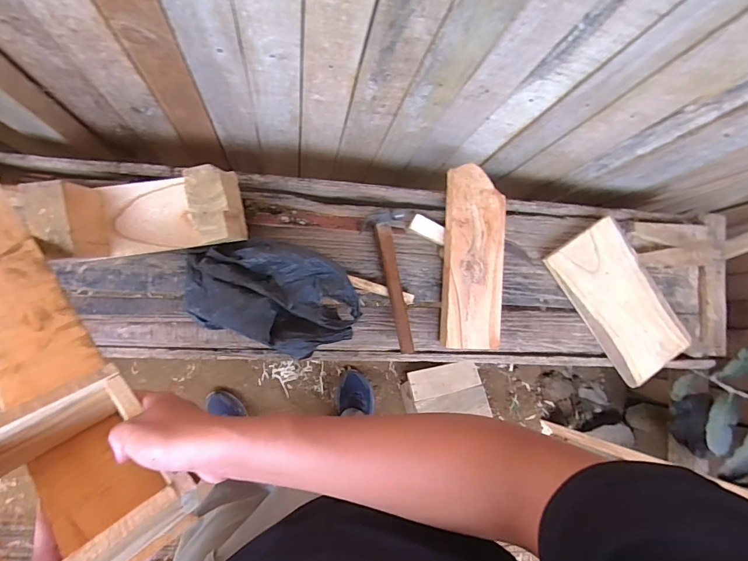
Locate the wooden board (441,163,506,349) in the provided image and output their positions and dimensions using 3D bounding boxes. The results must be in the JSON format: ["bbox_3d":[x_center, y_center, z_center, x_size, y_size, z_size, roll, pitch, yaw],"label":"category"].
[{"bbox_3d":[0.197,-0.044,0.814,0.116,0.026,0.343,3,87,-14],"label":"wooden board"}]

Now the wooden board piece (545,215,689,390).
[{"bbox_3d":[0.520,0.044,0.877,0.171,0.038,0.329,-36,89,-9],"label":"wooden board piece"}]

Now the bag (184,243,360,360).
[{"bbox_3d":[-0.176,0.018,0.680,0.300,0.119,0.167,18,82,-5],"label":"bag"}]

